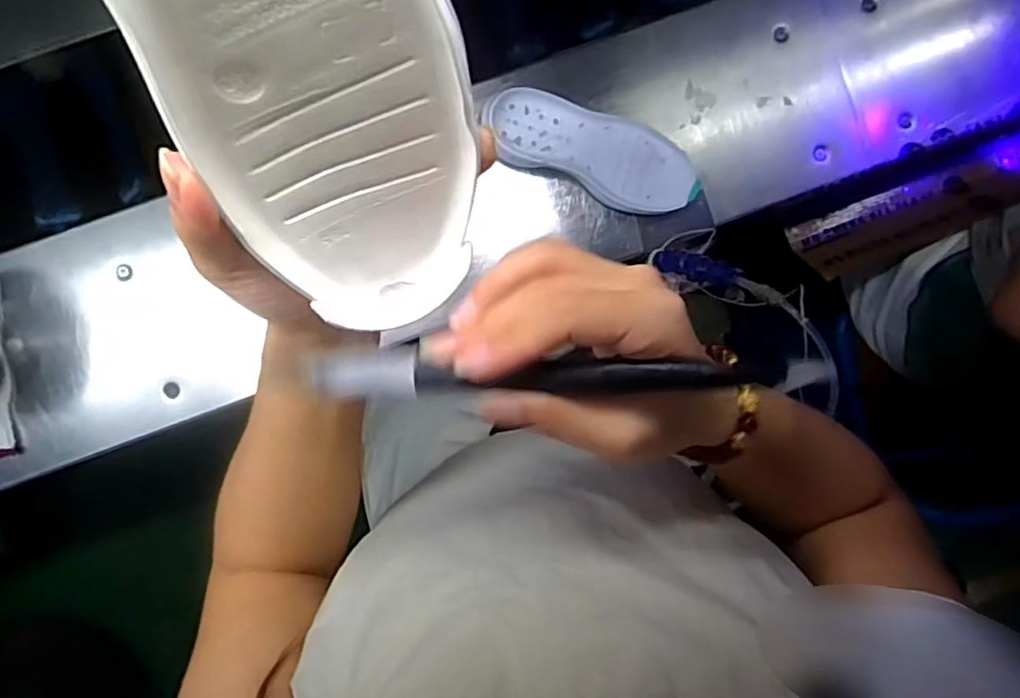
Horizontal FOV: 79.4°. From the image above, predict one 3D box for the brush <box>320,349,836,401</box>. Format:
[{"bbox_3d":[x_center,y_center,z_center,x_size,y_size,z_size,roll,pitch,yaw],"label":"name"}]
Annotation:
[{"bbox_3d":[0.016,0.009,0.209,0.169,0.016,0.016,-1,99,8],"label":"brush"}]

